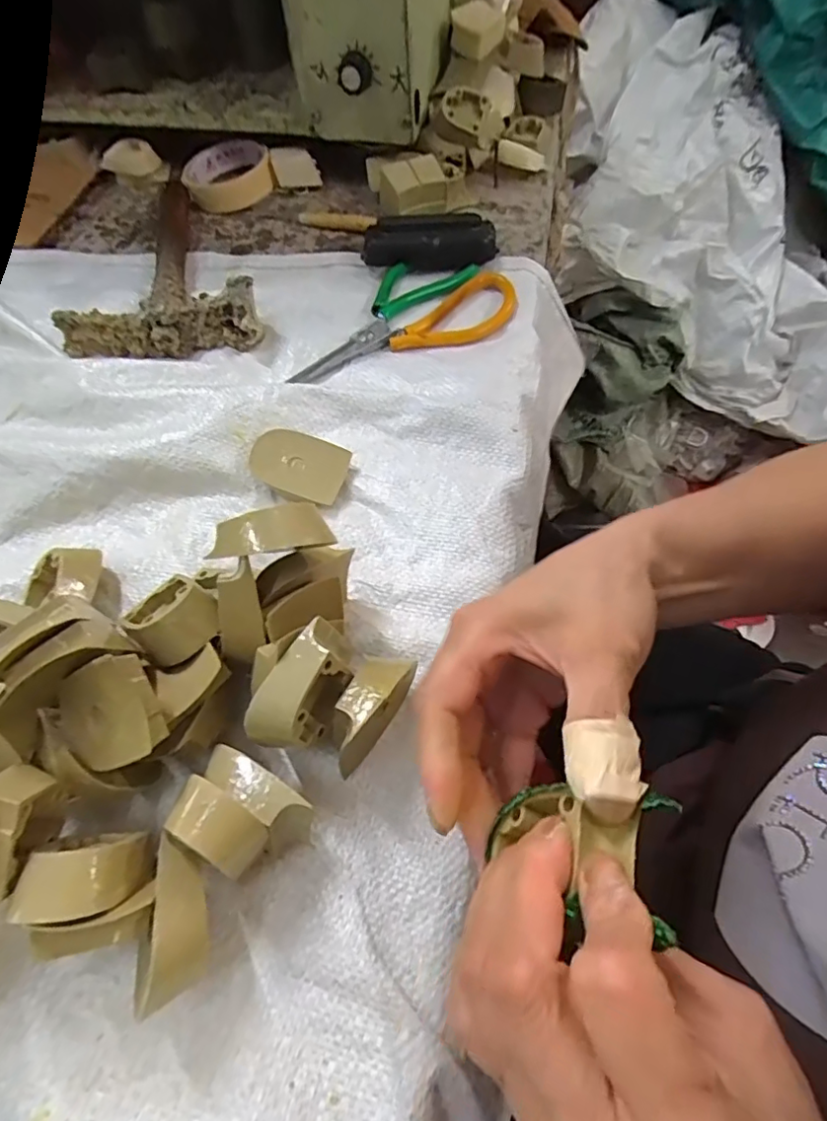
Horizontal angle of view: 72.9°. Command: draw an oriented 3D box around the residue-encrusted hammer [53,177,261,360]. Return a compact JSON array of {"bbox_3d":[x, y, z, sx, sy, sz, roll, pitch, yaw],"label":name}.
[{"bbox_3d":[-0.214,-0.248,0.459,0.145,0.035,0.241,-16,60,-6],"label":"residue-encrusted hammer"}]

